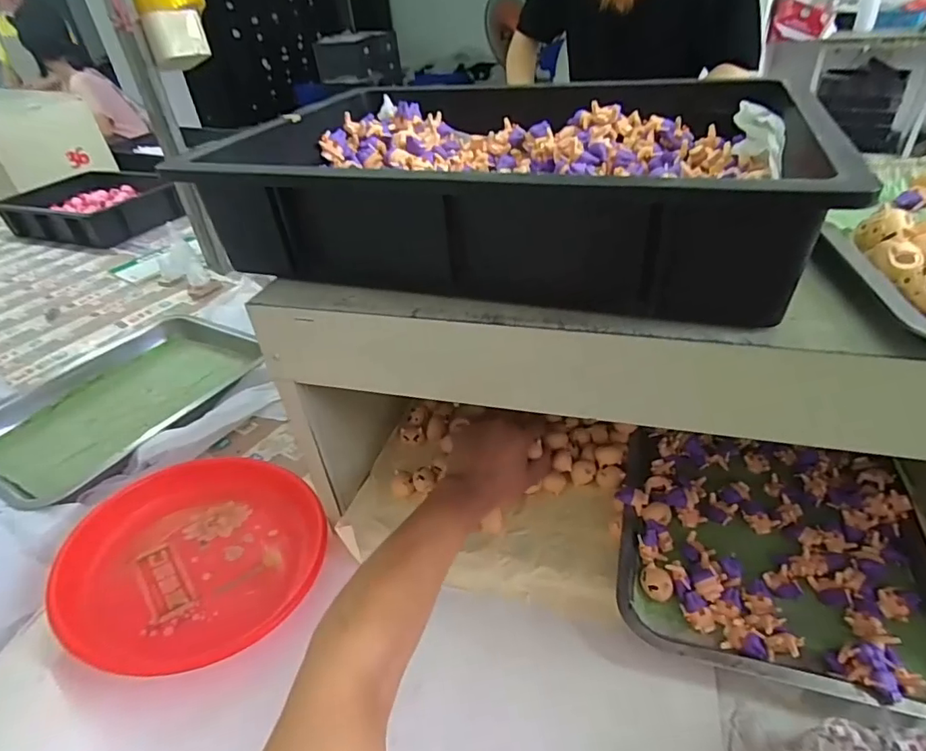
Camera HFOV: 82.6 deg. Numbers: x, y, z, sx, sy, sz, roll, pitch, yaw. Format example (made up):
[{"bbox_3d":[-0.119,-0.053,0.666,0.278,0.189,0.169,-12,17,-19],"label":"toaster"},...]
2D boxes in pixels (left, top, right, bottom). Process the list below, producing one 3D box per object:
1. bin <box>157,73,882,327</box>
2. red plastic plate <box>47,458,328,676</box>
[{"bbox_3d":[0.039,-0.167,0.447,0.417,0.094,0.298,8,38,17],"label":"bin"},{"bbox_3d":[-0.267,0.168,0.527,0.235,0.040,0.233,-13,45,-31],"label":"red plastic plate"}]

